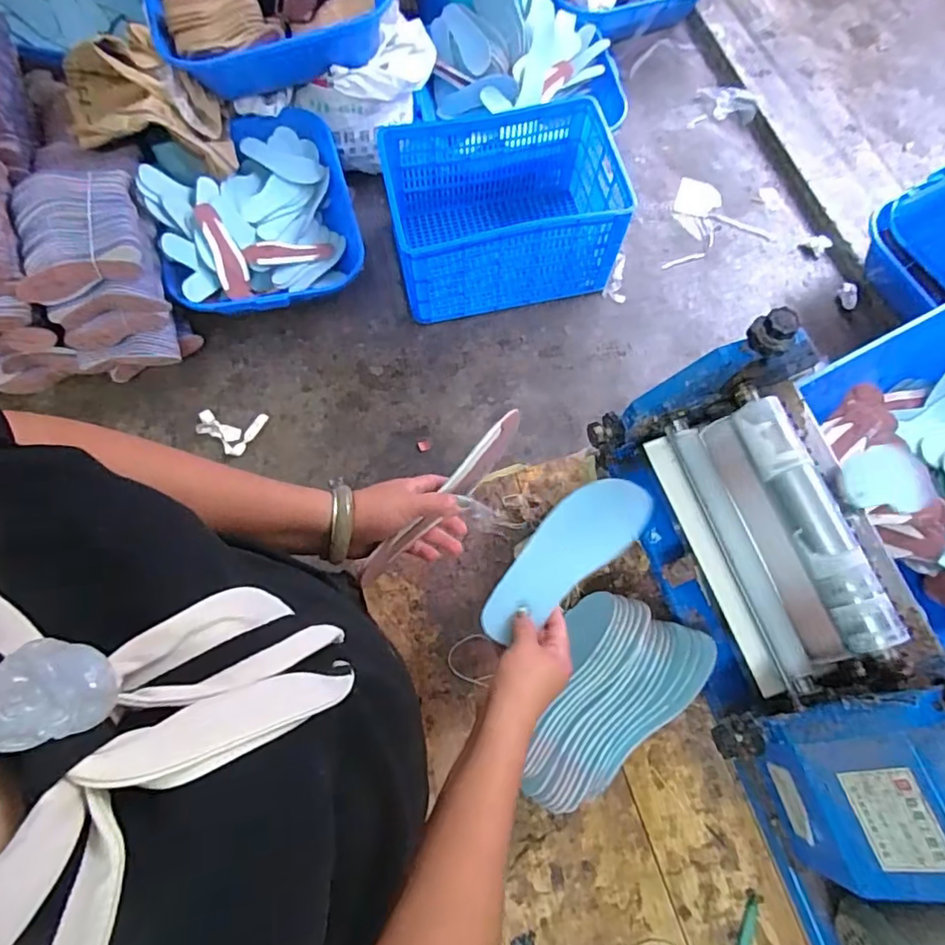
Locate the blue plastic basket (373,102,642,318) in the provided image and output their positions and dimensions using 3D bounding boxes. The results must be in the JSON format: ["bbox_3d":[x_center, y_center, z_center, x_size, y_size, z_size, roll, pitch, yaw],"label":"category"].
[{"bbox_3d":[0.089,-0.711,1.574,0.600,0.282,0.424,-10,72,-4],"label":"blue plastic basket"}]

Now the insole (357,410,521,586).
[{"bbox_3d":[-0.026,0.023,0.554,0.018,0.051,0.219,42,78,12],"label":"insole"}]

